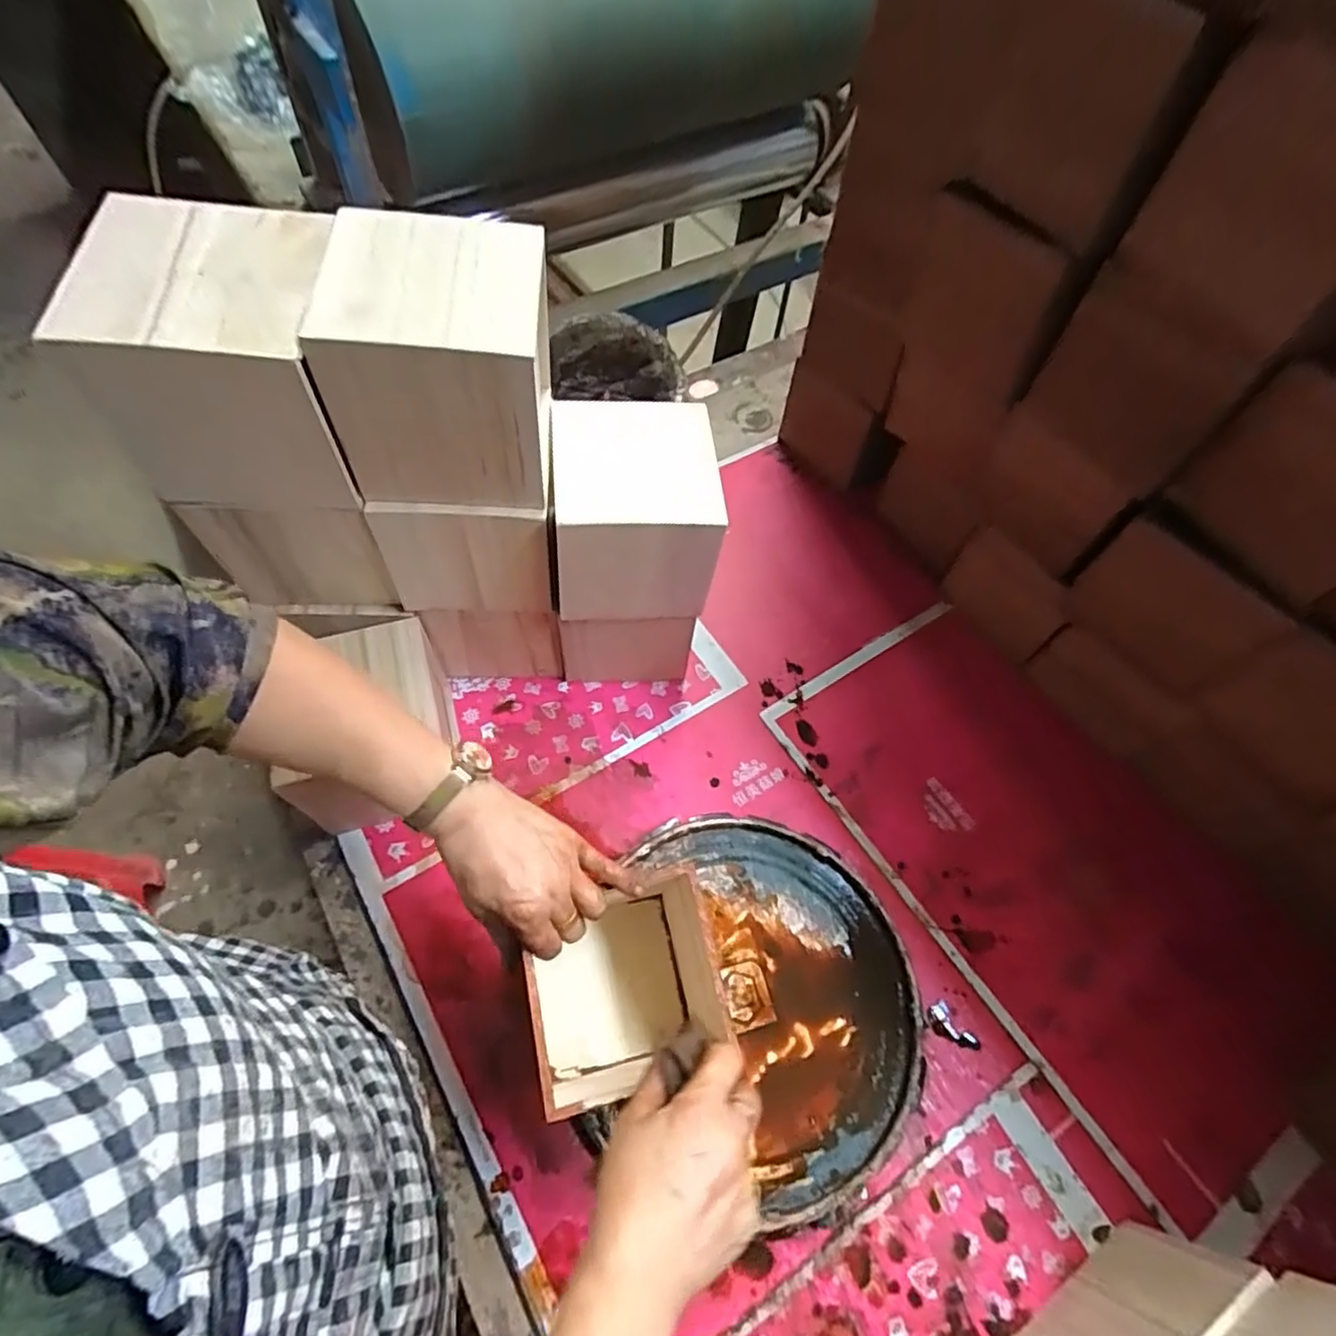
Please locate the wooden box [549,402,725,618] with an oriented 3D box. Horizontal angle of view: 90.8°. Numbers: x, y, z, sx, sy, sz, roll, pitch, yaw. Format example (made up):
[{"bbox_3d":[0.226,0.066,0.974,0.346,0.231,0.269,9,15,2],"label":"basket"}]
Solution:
[{"bbox_3d":[-0.032,-0.129,0.558,0.132,0.125,0.125,-4,62,-6],"label":"wooden box"}]

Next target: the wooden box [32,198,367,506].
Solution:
[{"bbox_3d":[-0.269,-0.188,0.416,0.135,0.136,0.120,-2,62,-5],"label":"wooden box"}]

